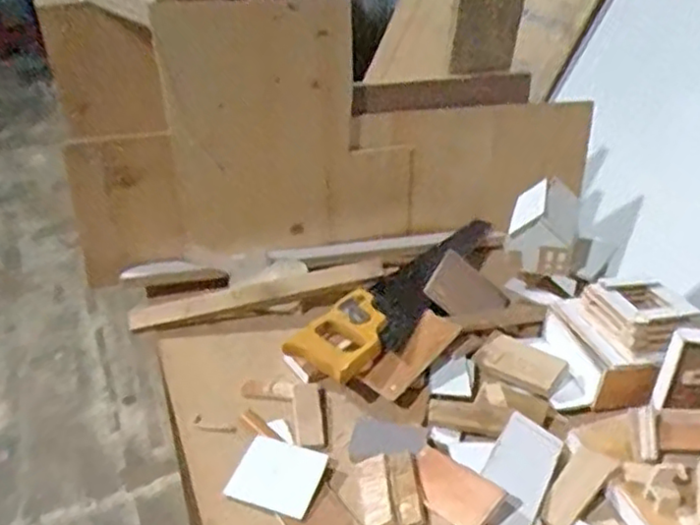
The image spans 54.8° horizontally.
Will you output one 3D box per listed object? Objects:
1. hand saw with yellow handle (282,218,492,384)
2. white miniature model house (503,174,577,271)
[{"bbox_3d":[0.087,0.039,0.842,0.114,0.048,0.380,29,44,36],"label":"hand saw with yellow handle"},{"bbox_3d":[0.236,-0.045,0.824,0.083,0.081,0.083,12,36,17],"label":"white miniature model house"}]

